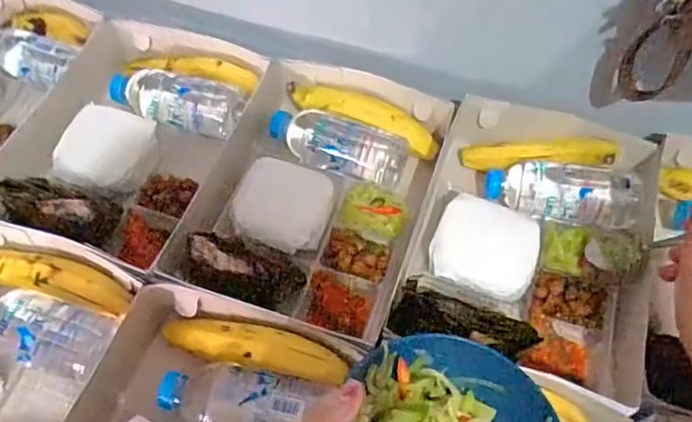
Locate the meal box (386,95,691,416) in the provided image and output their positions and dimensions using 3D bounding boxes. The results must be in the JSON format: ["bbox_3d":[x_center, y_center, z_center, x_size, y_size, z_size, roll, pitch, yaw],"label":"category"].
[{"bbox_3d":[0.177,0.024,0.552,0.214,0.081,0.273,13,59,7],"label":"meal box"}]

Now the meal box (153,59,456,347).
[{"bbox_3d":[-0.025,-0.023,0.566,0.198,0.075,0.279,17,60,9],"label":"meal box"}]

